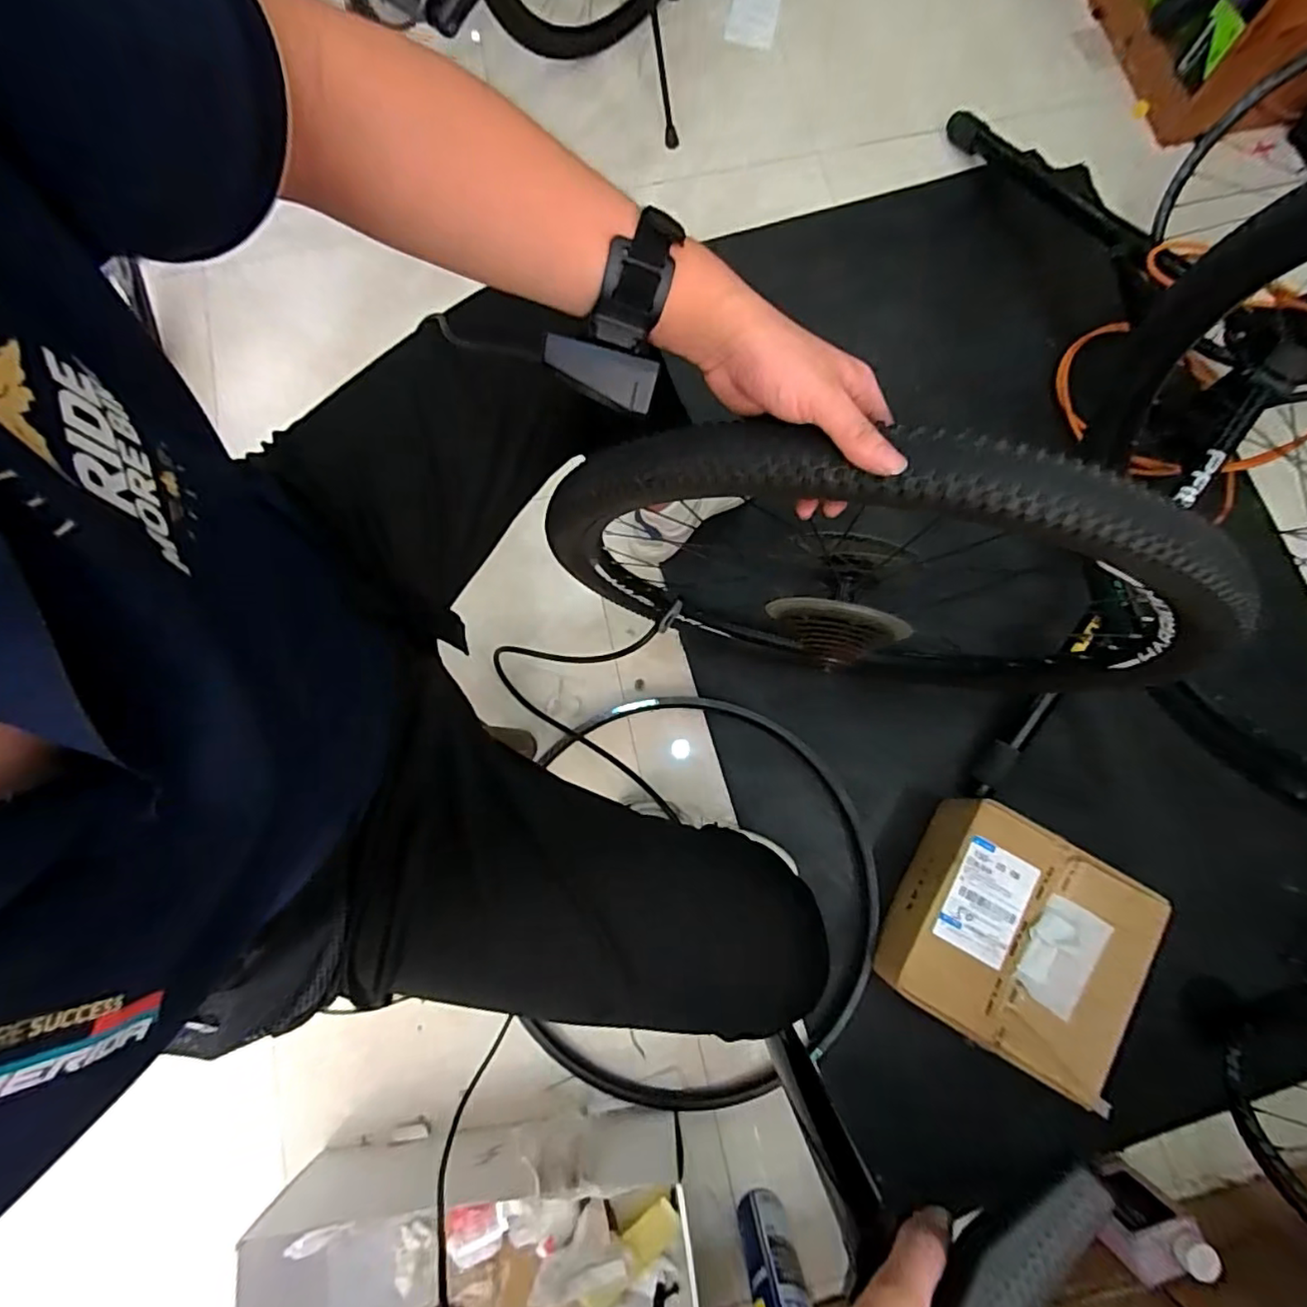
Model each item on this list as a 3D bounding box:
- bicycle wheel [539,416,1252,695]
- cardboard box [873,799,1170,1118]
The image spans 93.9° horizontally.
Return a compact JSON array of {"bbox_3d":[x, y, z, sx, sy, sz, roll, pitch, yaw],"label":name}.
[{"bbox_3d":[0.206,-0.049,0.645,0.617,0.609,0.069,13,77,4],"label":"bicycle wheel"},{"bbox_3d":[0.475,0.373,0.809,0.267,0.108,0.277,31,81,6],"label":"cardboard box"}]

